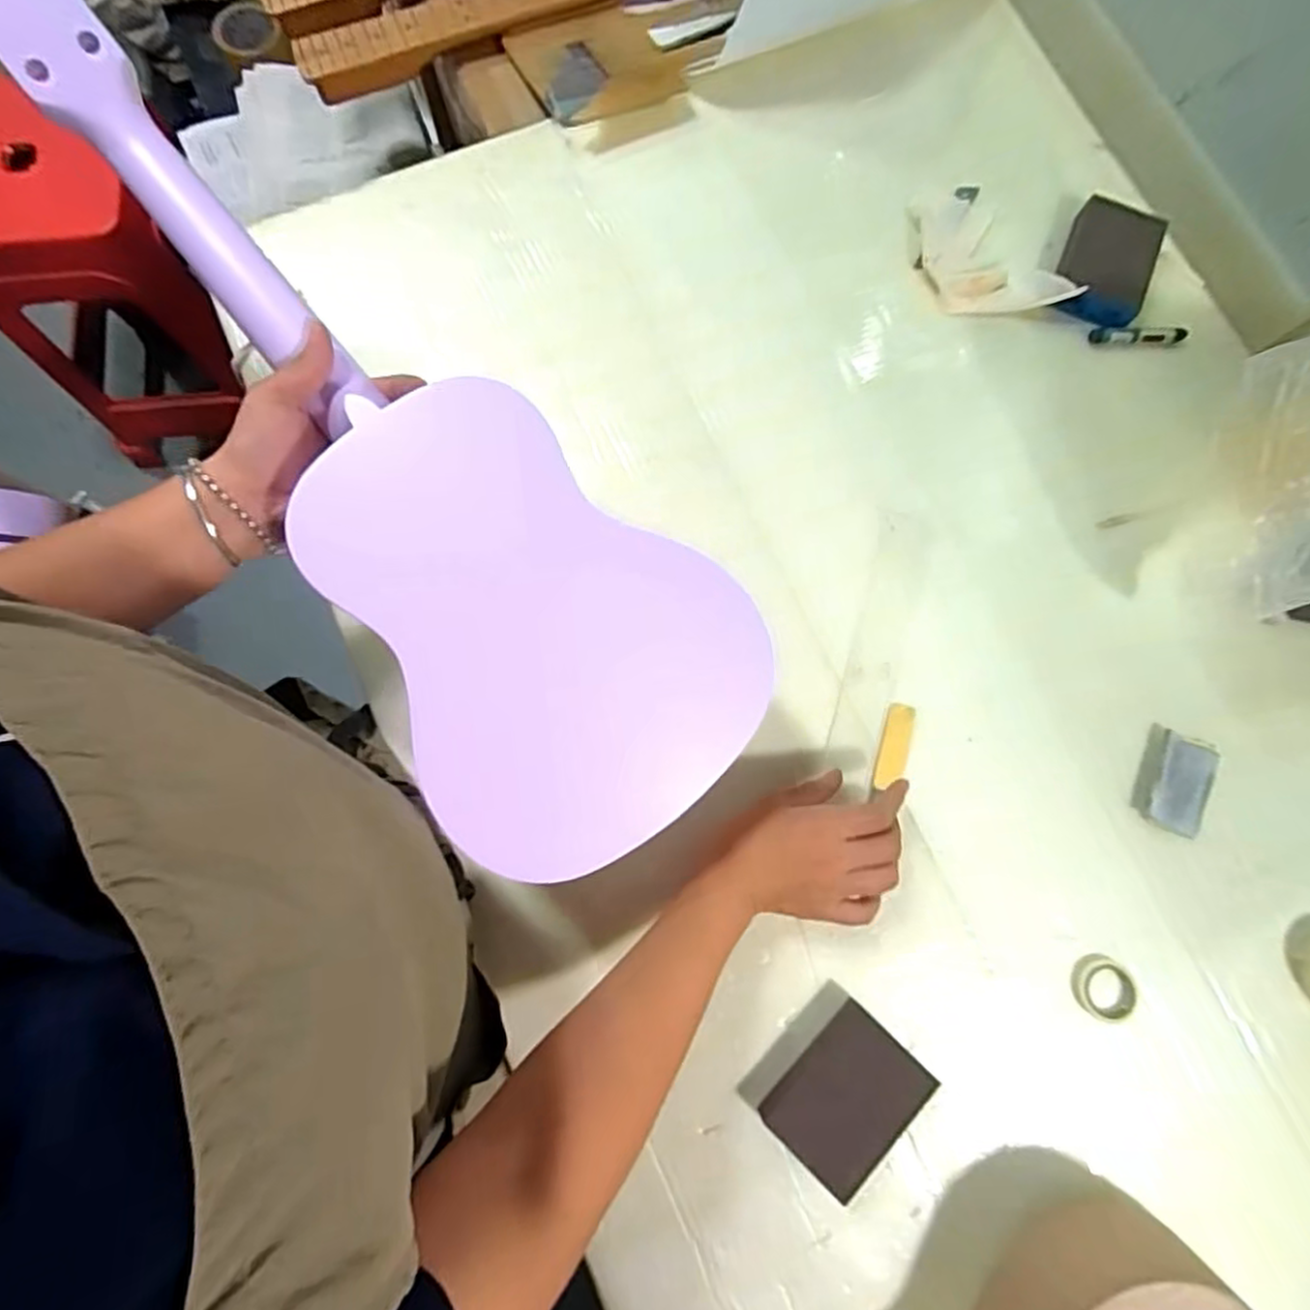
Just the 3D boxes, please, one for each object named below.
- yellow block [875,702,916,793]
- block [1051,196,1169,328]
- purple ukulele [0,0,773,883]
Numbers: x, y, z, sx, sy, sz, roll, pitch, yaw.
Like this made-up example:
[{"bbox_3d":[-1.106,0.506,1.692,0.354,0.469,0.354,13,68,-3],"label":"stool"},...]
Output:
[{"bbox_3d":[0.178,0.067,0.503,0.020,0.005,0.063,20,74,3],"label":"yellow block"},{"bbox_3d":[0.379,-0.327,0.569,0.070,0.021,0.099,22,80,4],"label":"block"},{"bbox_3d":[-0.168,-0.138,0.380,0.191,0.054,0.574,-39,92,-7],"label":"purple ukulele"}]

